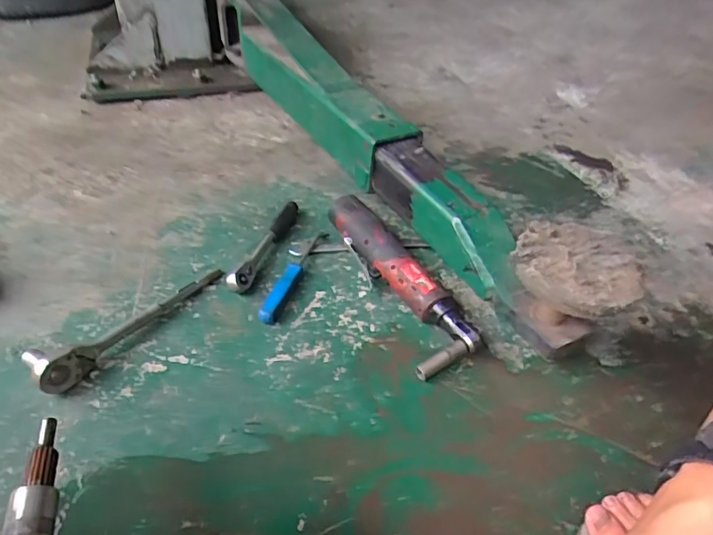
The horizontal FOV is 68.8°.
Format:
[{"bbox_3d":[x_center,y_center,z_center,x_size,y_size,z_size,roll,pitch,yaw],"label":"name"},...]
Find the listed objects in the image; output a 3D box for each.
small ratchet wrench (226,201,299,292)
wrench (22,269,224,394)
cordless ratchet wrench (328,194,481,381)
[{"bbox_3d":[-0.124,-0.036,0.730,0.026,0.029,0.196,14,42,11],"label":"small ratchet wrench"},{"bbox_3d":[-0.258,0.054,0.614,0.066,0.036,0.243,32,48,28],"label":"wrench"},{"bbox_3d":[0.050,0.007,0.672,0.084,0.063,0.278,-14,44,-20],"label":"cordless ratchet wrench"}]

